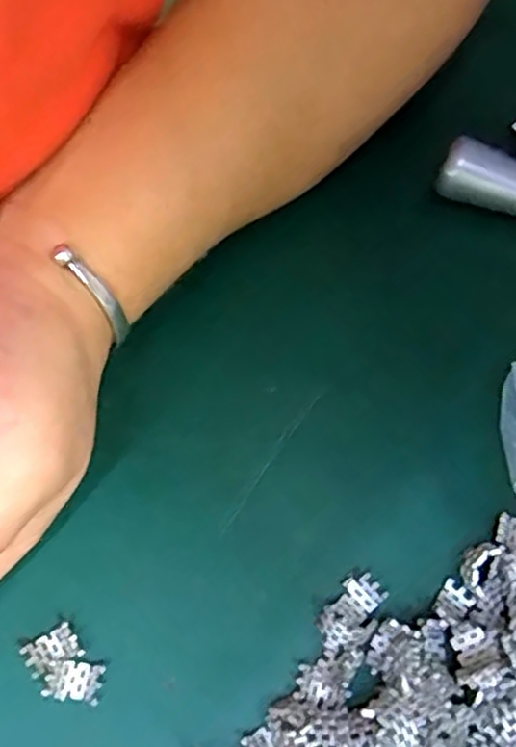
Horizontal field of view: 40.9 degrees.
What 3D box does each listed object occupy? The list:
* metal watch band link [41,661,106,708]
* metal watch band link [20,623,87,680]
[{"bbox_3d":[-0.054,0.091,0.203,0.015,0.007,0.011,10,69,0],"label":"metal watch band link"},{"bbox_3d":[-0.061,0.083,0.206,0.016,0.004,0.010,-28,73,-13],"label":"metal watch band link"}]

